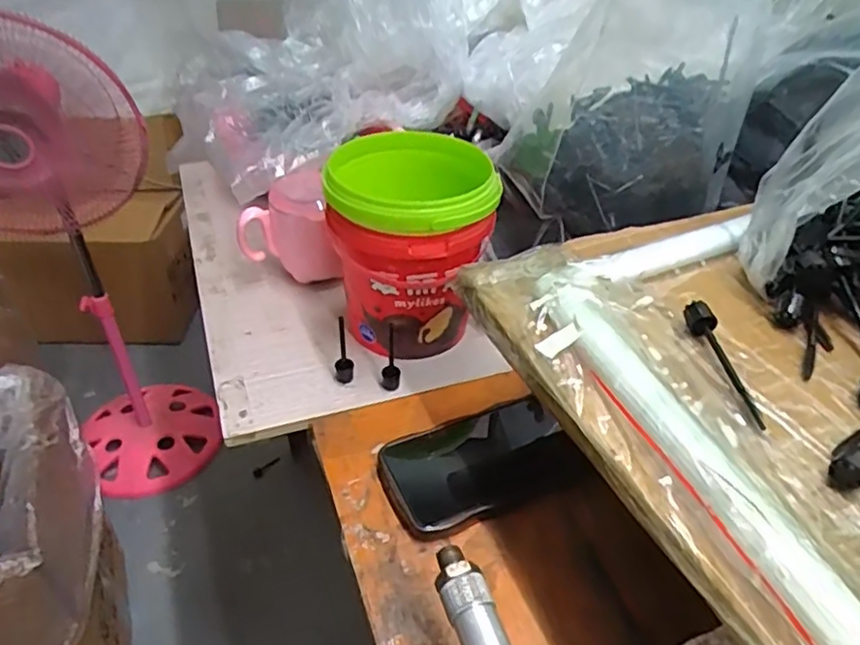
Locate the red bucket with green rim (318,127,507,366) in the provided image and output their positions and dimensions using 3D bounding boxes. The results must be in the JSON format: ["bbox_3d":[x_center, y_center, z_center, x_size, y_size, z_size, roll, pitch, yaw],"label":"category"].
[{"bbox_3d":[-0.018,-0.058,0.537,0.126,0.153,0.125,-4,39,-8],"label":"red bucket with green rim"}]

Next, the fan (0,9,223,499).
[{"bbox_3d":[-0.614,-0.066,1.099,0.331,0.839,0.279,-22,45,-27],"label":"fan"}]

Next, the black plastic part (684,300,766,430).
[{"bbox_3d":[0.154,0.018,0.335,0.014,0.015,0.080,-1,39,-4],"label":"black plastic part"}]

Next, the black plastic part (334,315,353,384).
[{"bbox_3d":[-0.069,0.021,0.509,0.015,0.060,0.017,-4,39,-8],"label":"black plastic part"}]

